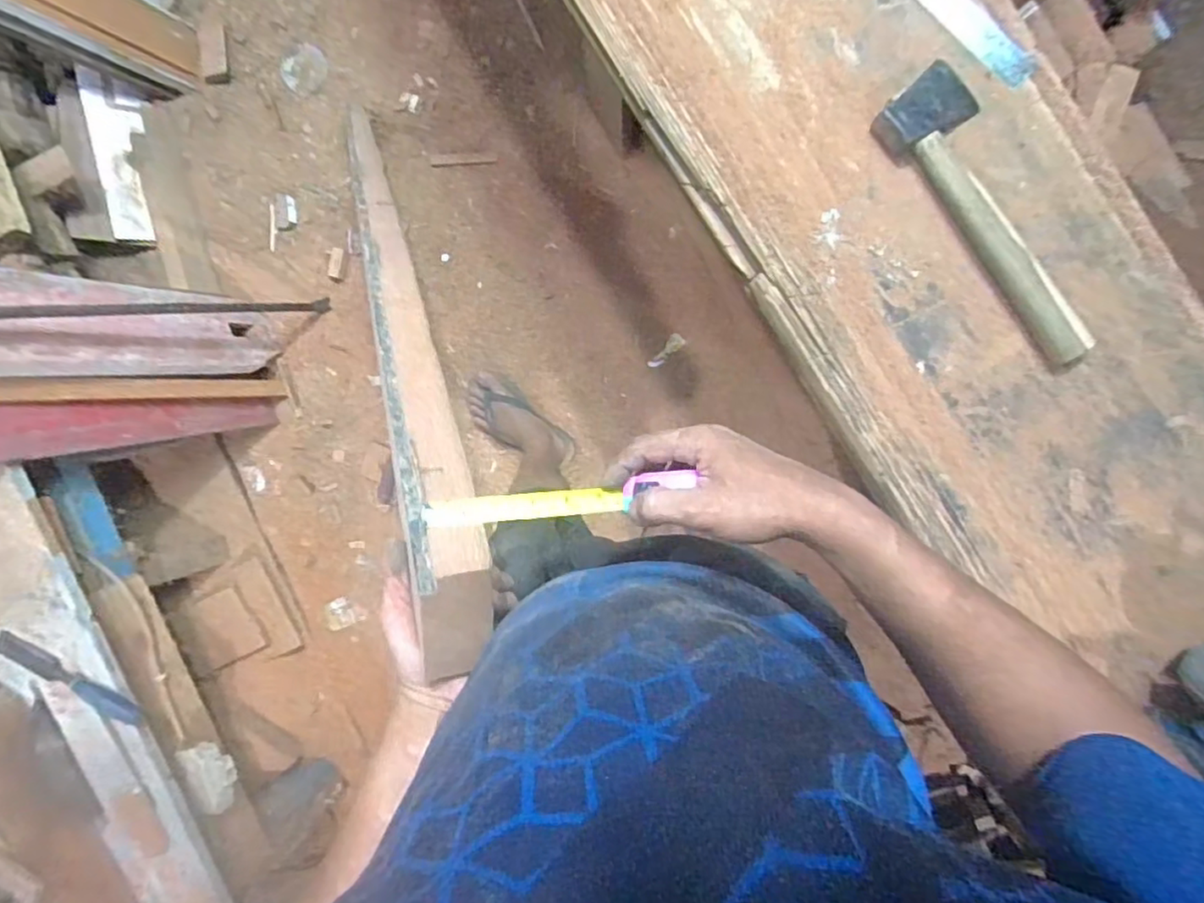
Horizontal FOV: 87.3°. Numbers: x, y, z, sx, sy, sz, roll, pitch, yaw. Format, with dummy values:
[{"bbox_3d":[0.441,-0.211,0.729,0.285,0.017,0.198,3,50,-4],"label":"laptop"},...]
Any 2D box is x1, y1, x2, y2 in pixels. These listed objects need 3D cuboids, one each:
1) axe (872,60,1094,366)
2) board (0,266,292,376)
[{"bbox_3d":[0.449,-0.270,0.695,0.112,0.033,0.345,-37,92,5],"label":"axe"},{"bbox_3d":[-0.821,-0.210,1.025,0.047,0.802,0.173,-20,91,16],"label":"board"}]

